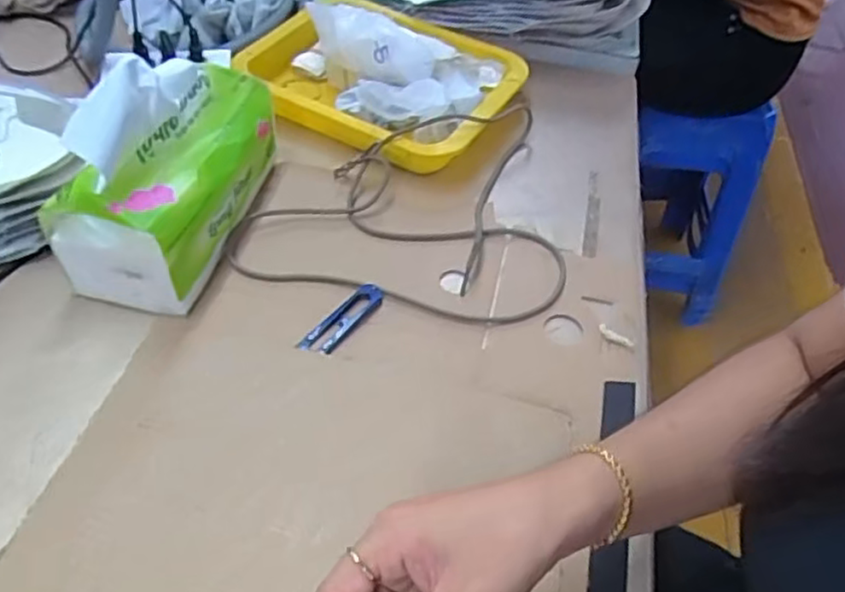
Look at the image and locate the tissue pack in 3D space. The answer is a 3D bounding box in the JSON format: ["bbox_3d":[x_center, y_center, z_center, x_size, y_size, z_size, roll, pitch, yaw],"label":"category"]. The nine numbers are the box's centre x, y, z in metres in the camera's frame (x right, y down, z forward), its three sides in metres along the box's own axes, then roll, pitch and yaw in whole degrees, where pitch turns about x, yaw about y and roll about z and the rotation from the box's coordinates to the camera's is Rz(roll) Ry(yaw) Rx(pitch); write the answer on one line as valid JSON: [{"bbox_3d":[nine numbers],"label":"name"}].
[{"bbox_3d":[-0.188,-0.108,0.519,0.091,0.149,0.195,15,50,8],"label":"tissue pack"}]

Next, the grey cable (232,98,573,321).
[{"bbox_3d":[-0.002,-0.099,0.598,0.268,0.043,0.257,11,49,5],"label":"grey cable"}]

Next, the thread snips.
[{"bbox_3d":[-0.059,0.018,0.515,0.025,0.005,0.077,32,54,21],"label":"thread snips"}]

